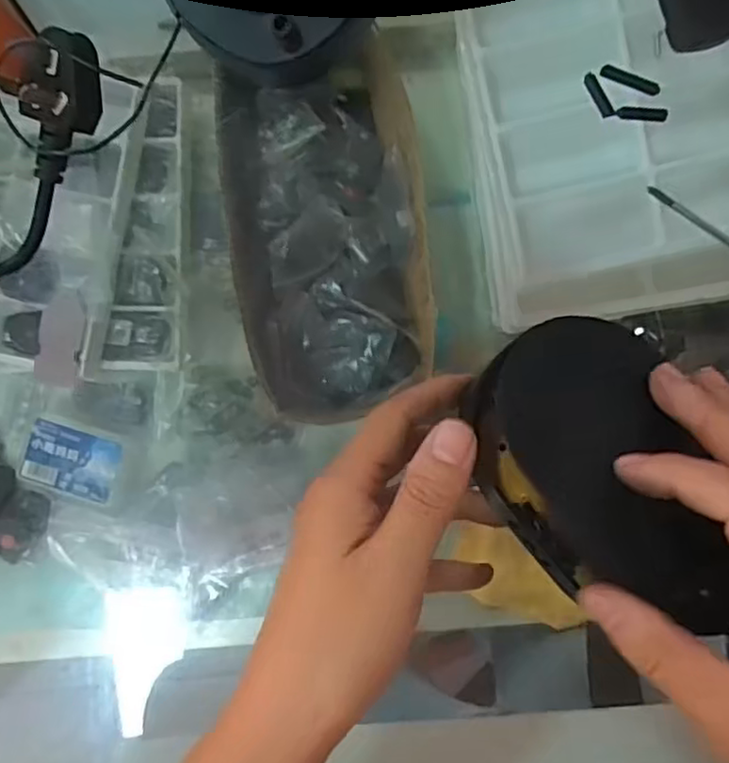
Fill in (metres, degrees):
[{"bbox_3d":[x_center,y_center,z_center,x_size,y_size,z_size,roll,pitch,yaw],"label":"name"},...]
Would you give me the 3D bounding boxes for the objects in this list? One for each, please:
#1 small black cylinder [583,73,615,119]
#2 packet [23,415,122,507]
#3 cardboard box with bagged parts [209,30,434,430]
[{"bbox_3d":[0.096,-0.117,0.269,0.005,0.004,0.020,-32,89,2],"label":"small black cylinder"},{"bbox_3d":[-0.252,0.069,0.569,0.080,0.013,0.055,19,91,2],"label":"packet"},{"bbox_3d":[-0.025,-0.118,0.533,0.153,0.071,0.279,-10,90,2],"label":"cardboard box with bagged parts"}]

